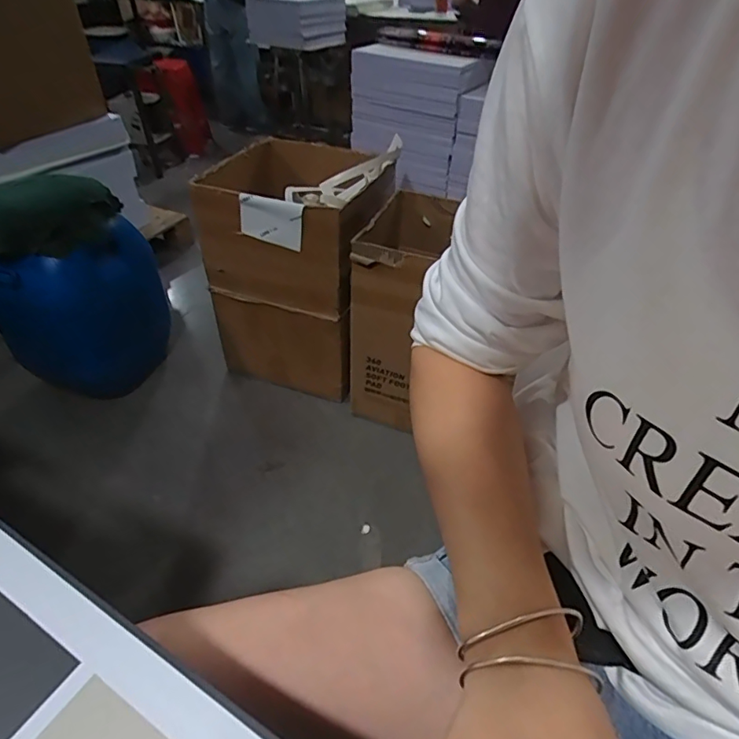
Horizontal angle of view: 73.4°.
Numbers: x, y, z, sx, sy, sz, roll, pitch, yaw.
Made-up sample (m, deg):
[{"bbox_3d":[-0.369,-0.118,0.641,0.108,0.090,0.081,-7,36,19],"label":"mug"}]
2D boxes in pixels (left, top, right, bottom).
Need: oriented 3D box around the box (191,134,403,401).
[{"bbox_3d":[-0.159,-0.335,1.475,0.416,0.551,0.660,15,43,16],"label":"box"}]

